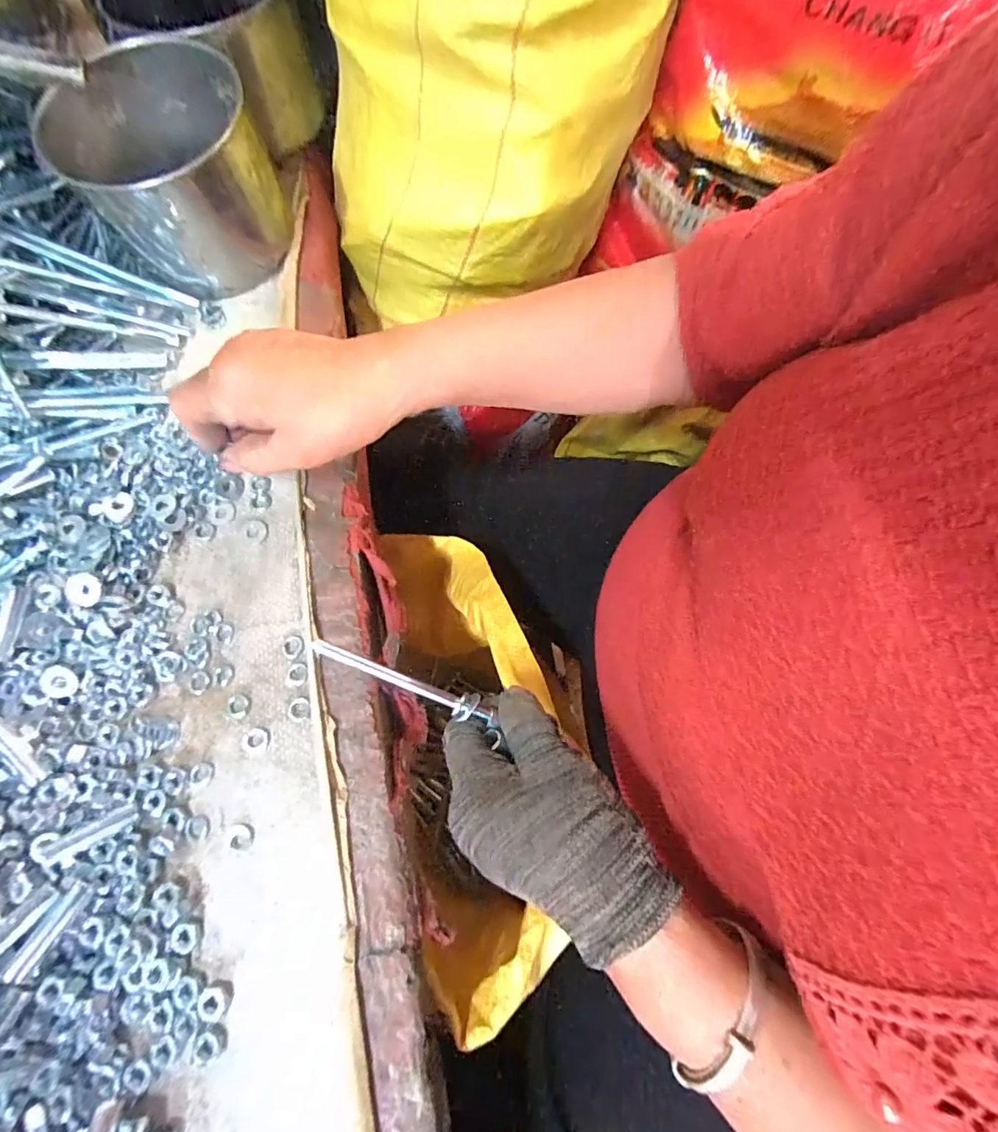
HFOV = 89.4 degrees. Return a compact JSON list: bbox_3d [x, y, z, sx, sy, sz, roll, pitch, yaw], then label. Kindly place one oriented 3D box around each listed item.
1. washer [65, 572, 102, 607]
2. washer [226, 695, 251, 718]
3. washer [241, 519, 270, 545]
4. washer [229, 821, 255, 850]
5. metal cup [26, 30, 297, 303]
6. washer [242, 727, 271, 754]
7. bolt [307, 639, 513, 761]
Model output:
[{"bbox_3d":[-0.253,0.014,0.307,0.018,0.004,0.020,12,76,-20],"label":"washer"},{"bbox_3d":[-0.156,0.084,0.301,0.012,0.004,0.013,15,73,7],"label":"washer"},{"bbox_3d":[-0.163,-0.023,0.336,0.017,0.004,0.016,-1,72,2],"label":"washer"},{"bbox_3d":[-0.143,0.150,0.280,0.013,0.004,0.014,-7,72,0],"label":"washer"},{"bbox_3d":[-0.232,-0.283,0.371,0.128,0.103,0.128,-1,72,2],"label":"metal cup"},{"bbox_3d":[-0.142,0.102,0.294,0.016,0.004,0.015,-1,72,2],"label":"washer"},{"bbox_3d":[-0.045,0.062,0.257,0.107,0.014,0.017,26,74,-12],"label":"bolt"}]

